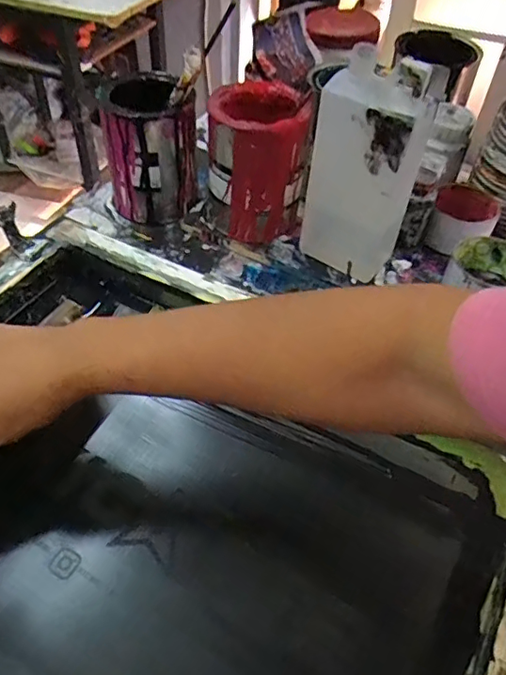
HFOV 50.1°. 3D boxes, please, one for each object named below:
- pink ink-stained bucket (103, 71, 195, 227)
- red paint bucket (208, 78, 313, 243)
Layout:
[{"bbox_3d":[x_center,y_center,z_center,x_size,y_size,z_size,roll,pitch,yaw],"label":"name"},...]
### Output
[{"bbox_3d":[-0.121,-0.227,0.653,0.103,0.145,0.093,-9,51,-10],"label":"pink ink-stained bucket"},{"bbox_3d":[0.006,-0.200,0.622,0.106,0.141,0.111,1,50,-1],"label":"red paint bucket"}]

